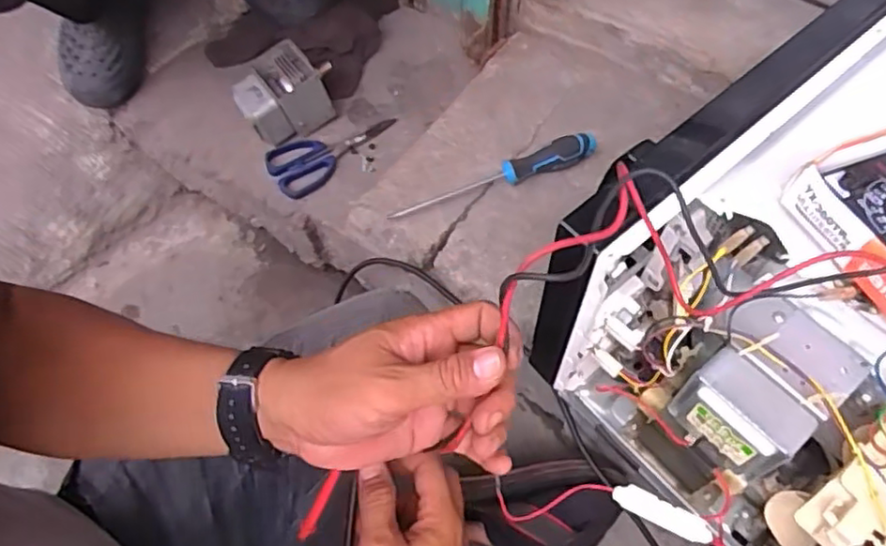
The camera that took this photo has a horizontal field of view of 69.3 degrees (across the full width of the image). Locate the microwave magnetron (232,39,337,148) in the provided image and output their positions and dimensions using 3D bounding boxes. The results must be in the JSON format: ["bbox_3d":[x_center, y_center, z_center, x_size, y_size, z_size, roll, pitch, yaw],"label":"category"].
[{"bbox_3d":[-0.204,-0.234,0.827,0.122,0.069,0.086,-24,61,-13],"label":"microwave magnetron"}]

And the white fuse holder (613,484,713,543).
[{"bbox_3d":[0.170,0.186,0.497,0.074,0.009,0.019,23,61,14],"label":"white fuse holder"}]

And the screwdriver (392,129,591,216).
[{"bbox_3d":[0.061,-0.107,0.730,0.244,0.030,0.036,-20,60,-11],"label":"screwdriver"}]

